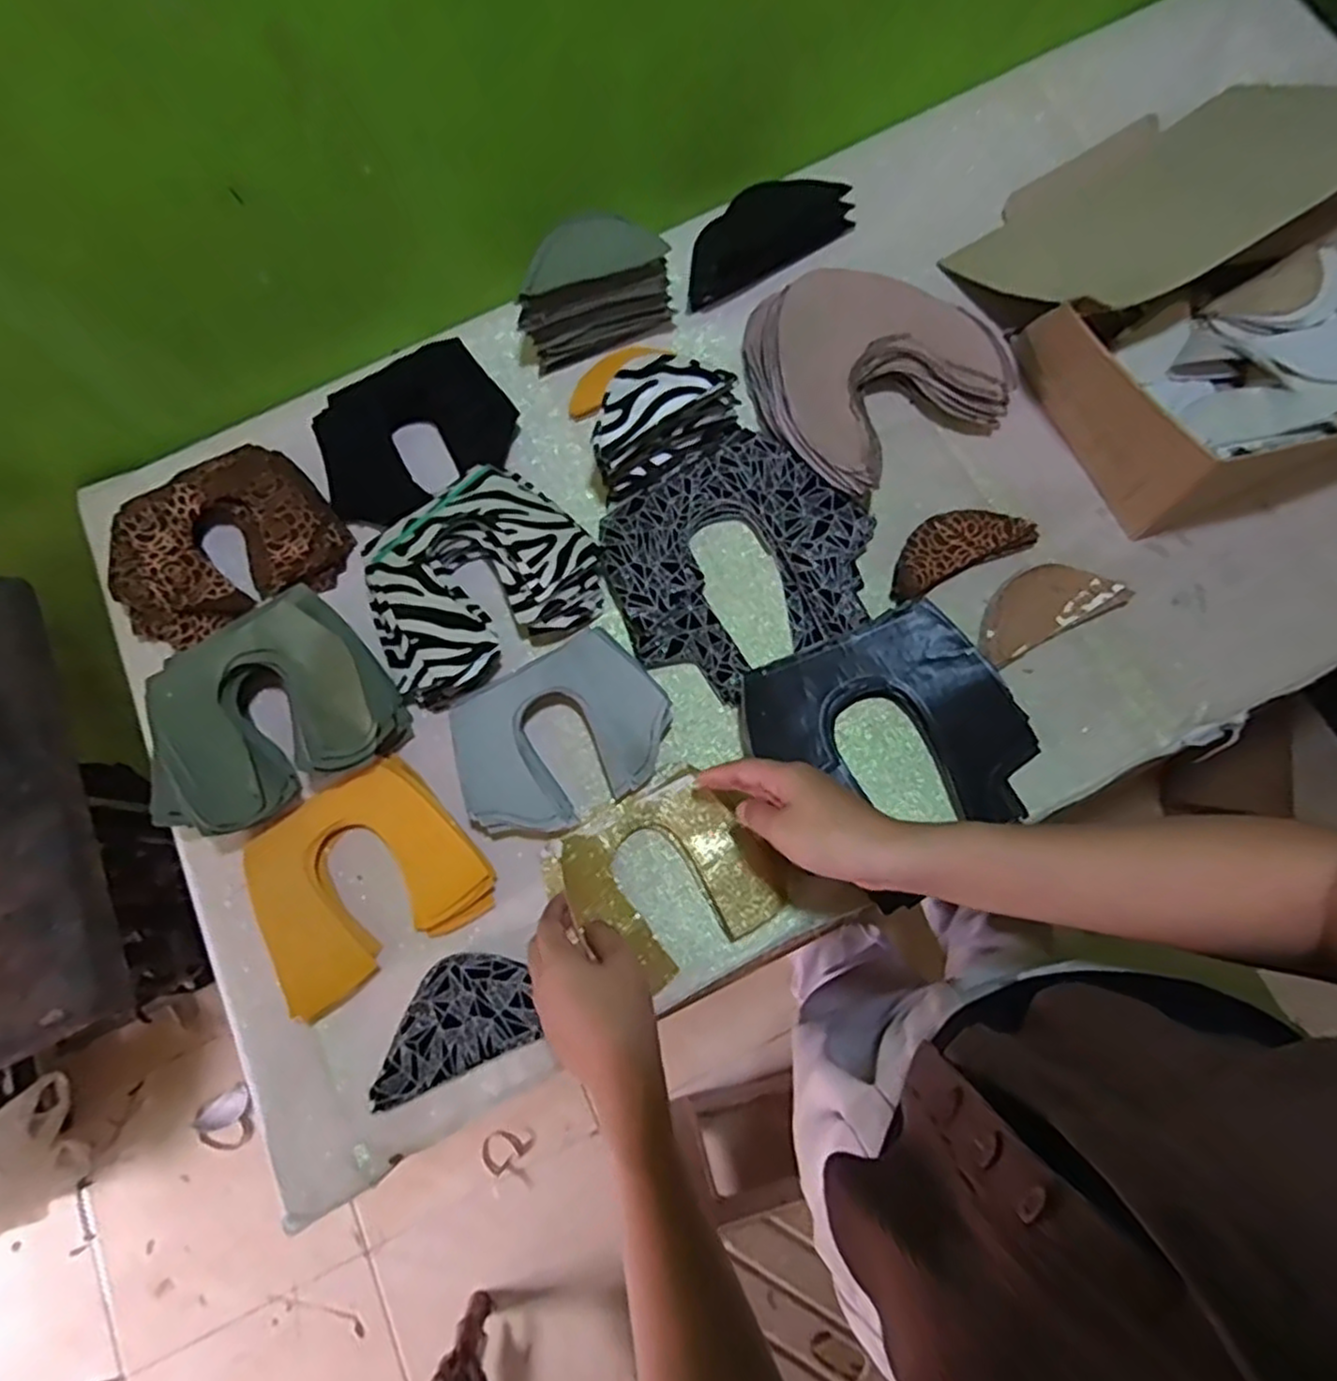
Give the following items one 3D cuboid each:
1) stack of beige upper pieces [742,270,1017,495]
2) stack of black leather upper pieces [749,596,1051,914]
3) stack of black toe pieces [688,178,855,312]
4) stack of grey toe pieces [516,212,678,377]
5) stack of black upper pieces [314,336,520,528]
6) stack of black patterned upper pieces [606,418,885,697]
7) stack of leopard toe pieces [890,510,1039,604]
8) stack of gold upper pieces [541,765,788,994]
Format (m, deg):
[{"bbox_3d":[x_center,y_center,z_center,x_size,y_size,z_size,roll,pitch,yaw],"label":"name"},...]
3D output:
[{"bbox_3d":[0.164,-0.266,0.592,0.194,0.047,0.192,-32,81,-5],"label":"stack of beige upper pieces"},{"bbox_3d":[0.165,0.042,0.527,0.176,0.033,0.183,-27,80,-4],"label":"stack of black leather upper pieces"},{"bbox_3d":[0.080,-0.402,0.632,0.157,0.033,0.063,-33,75,-6],"label":"stack of black toe pieces"},{"bbox_3d":[-0.066,-0.337,0.606,0.136,0.084,0.064,-15,74,-1],"label":"stack of grey toe pieces"},{"bbox_3d":[-0.216,-0.215,0.604,0.165,0.042,0.116,-29,75,-5],"label":"stack of black upper pieces"},{"bbox_3d":[0.053,-0.100,0.566,0.192,0.032,0.182,-33,81,-5],"label":"stack of black patterned upper pieces"},{"bbox_3d":[0.222,-0.113,0.566,0.114,0.030,0.051,-25,80,-4],"label":"stack of leopard toe pieces"},{"bbox_3d":[-0.007,0.132,0.504,0.130,0.028,0.122,-30,72,-7],"label":"stack of gold upper pieces"}]

